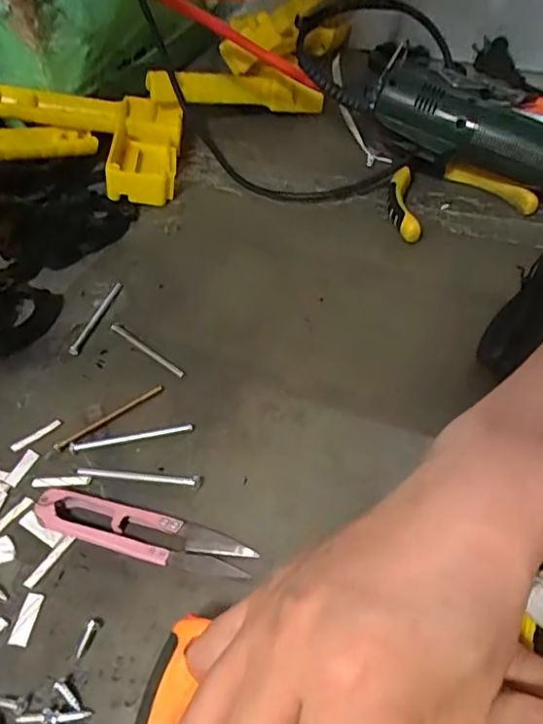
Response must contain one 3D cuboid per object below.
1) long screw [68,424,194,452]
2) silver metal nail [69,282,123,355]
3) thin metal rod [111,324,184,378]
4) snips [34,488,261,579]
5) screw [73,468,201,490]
[{"bbox_3d":[-0.073,0.038,0.296,0.063,0.004,0.007,-10,49,-4],"label":"long screw"},{"bbox_3d":[-0.109,-0.029,0.359,0.007,0.004,0.062,11,51,14],"label":"silver metal nail"},{"bbox_3d":[-0.074,-0.008,0.337,0.062,0.004,0.006,32,58,28],"label":"thin metal rod"},{"bbox_3d":[-0.058,0.077,0.258,0.102,0.009,0.022,10,50,13],"label":"snips"},{"bbox_3d":[-0.065,0.056,0.279,0.063,0.004,0.007,3,49,7],"label":"screw"}]

